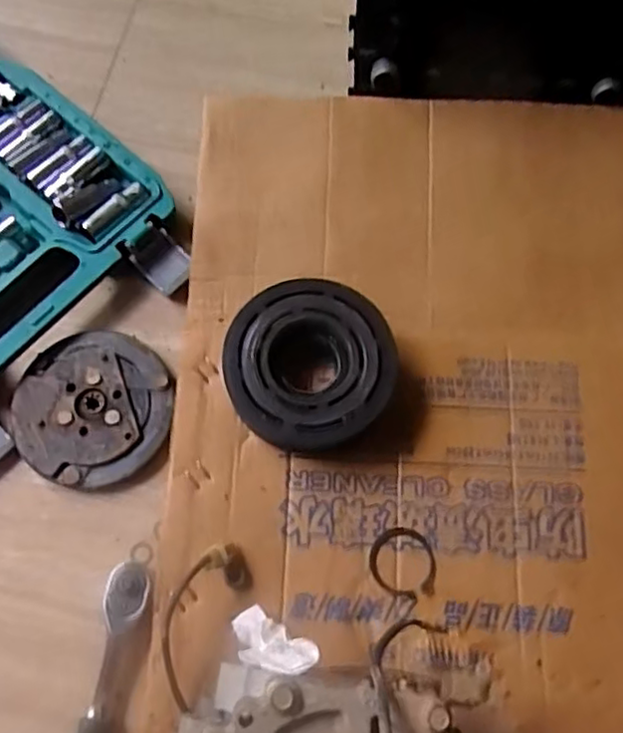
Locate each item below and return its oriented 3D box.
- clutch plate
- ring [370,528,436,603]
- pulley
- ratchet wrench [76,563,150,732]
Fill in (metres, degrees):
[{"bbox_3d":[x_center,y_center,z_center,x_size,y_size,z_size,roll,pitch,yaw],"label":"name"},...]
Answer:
[{"bbox_3d":[-0.138,0.025,0.421,0.096,0.012,0.097,42,78,14],"label":"clutch plate"},{"bbox_3d":[0.055,0.117,0.391,0.037,0.004,0.041,-20,72,-4],"label":"ring"},{"bbox_3d":[0.000,0.001,0.407,0.097,0.036,0.101,-1,72,2],"label":"pulley"},{"bbox_3d":[-0.119,0.187,0.366,0.024,0.022,0.149,11,73,6],"label":"ratchet wrench"}]

